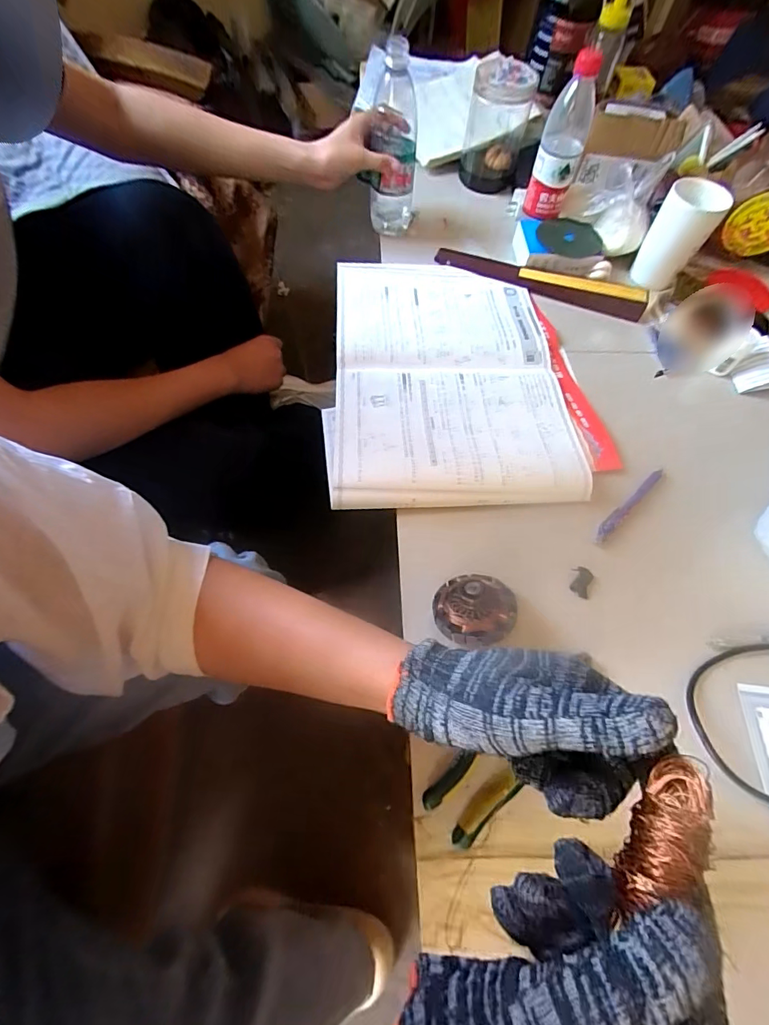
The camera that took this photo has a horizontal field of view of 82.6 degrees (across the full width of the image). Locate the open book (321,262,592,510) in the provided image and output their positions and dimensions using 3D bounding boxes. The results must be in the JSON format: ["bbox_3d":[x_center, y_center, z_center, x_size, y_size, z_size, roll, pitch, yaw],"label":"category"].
[{"bbox_3d":[0.078,-0.191,0.585,0.298,0.030,0.417,-1,63,-4],"label":"open book"}]

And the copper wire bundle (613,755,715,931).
[{"bbox_3d":[0.115,0.132,0.179,0.022,0.018,0.064,34,75,15],"label":"copper wire bundle"}]

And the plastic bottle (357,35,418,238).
[{"bbox_3d":[0.014,-0.553,0.663,0.071,0.223,0.087,8,59,1],"label":"plastic bottle"}]

